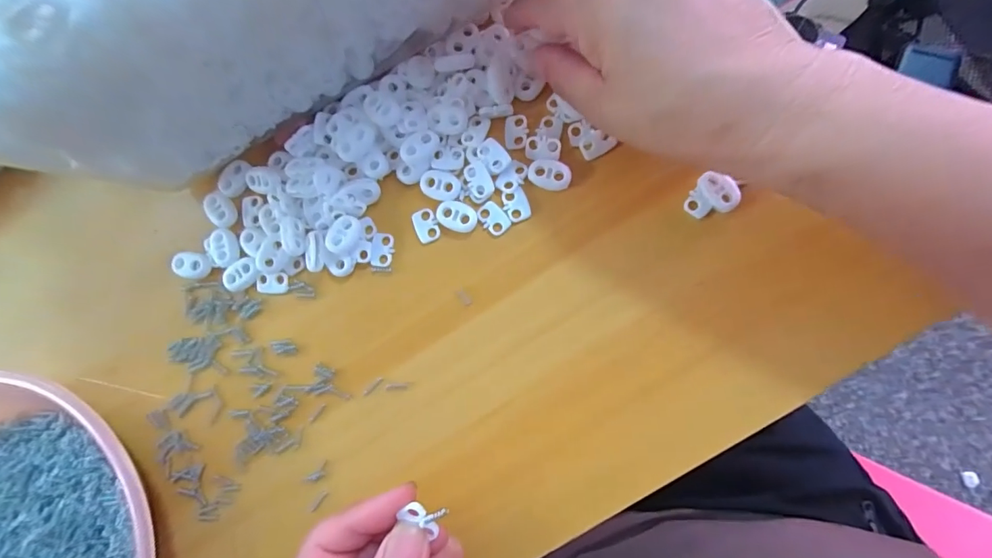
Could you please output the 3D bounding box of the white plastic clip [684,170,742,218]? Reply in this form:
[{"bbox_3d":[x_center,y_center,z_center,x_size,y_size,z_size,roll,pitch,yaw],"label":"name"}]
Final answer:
[{"bbox_3d":[0.107,-0.042,0.225,0.025,0.006,0.020,-13,83,6],"label":"white plastic clip"}]

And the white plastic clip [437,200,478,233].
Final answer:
[{"bbox_3d":[-0.021,-0.033,0.241,0.022,0.005,0.015,26,88,9],"label":"white plastic clip"}]

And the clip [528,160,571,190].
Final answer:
[{"bbox_3d":[0.028,-0.054,0.236,0.022,0.004,0.016,3,85,8],"label":"clip"}]

